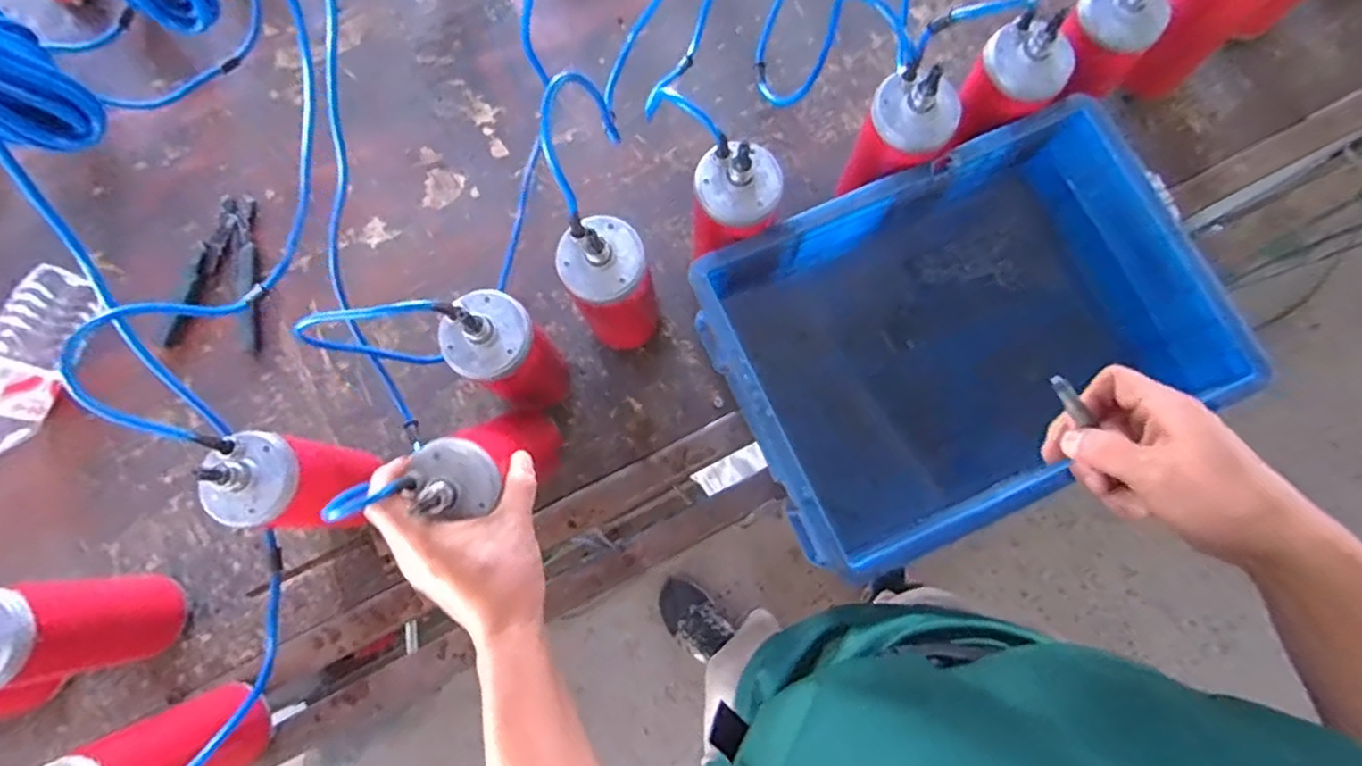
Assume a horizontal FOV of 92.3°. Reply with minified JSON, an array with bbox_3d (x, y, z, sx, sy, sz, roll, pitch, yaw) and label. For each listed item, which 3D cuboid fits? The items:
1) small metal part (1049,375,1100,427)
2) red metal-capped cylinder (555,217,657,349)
[{"bbox_3d":[0.262,0.010,0.440,0.008,0.010,0.035,-34,87,-7],"label":"small metal part"},{"bbox_3d":[-0.064,-0.085,0.614,0.070,0.193,0.067,0,78,1],"label":"red metal-capped cylinder"}]

